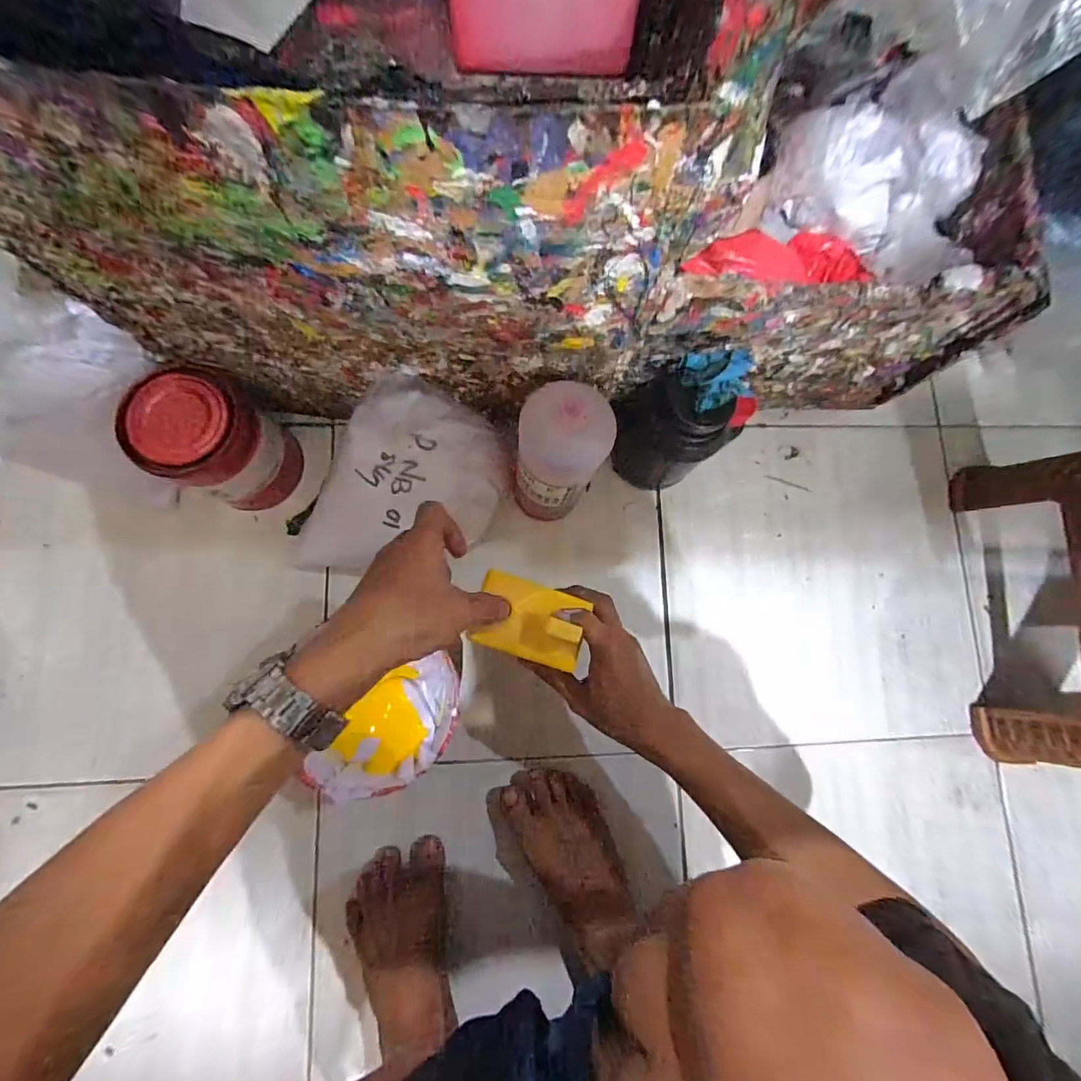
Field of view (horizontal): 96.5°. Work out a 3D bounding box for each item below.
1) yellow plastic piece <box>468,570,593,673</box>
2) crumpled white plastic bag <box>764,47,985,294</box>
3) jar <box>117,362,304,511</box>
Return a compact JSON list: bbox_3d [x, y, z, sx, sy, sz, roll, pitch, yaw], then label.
[{"bbox_3d":[-0.009,0.062,0.371,0.082,0.035,0.059,19,80,-1],"label":"yellow plastic piece"},{"bbox_3d":[0.313,-0.294,0.419,0.114,0.086,0.172,-44,86,-10],"label":"crumpled white plastic bag"},{"bbox_3d":[-0.331,-0.101,0.499,0.103,0.157,0.097,1,81,-4],"label":"jar"}]

